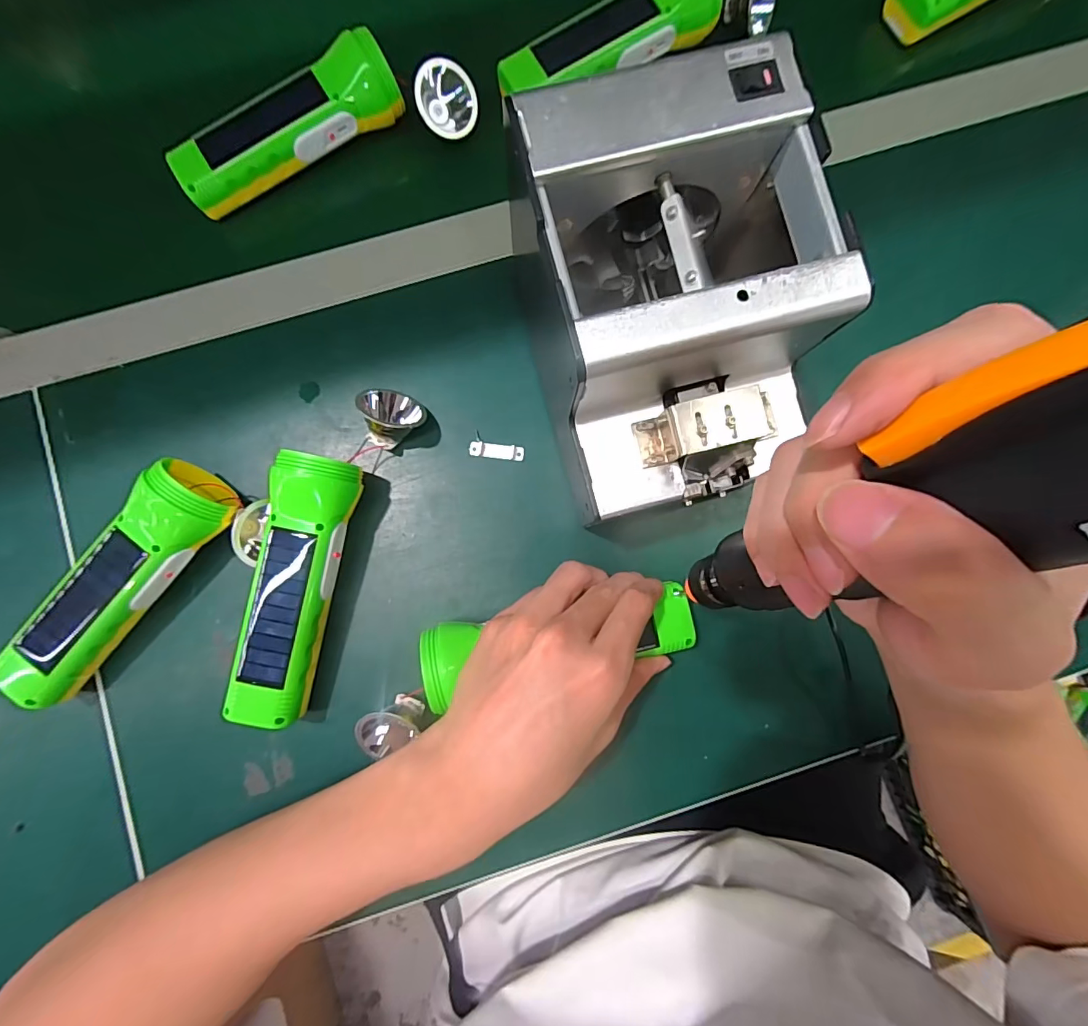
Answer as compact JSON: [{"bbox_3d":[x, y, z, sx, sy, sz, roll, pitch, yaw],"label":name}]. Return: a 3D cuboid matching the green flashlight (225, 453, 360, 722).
[{"bbox_3d":[-0.156,0.047,0.301,0.049,0.042,0.165,13,86,0],"label":"green flashlight"}]

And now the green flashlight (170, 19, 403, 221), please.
[{"bbox_3d":[-0.182,-0.272,0.333,0.160,0.042,0.046,-30,87,-3],"label":"green flashlight"}]

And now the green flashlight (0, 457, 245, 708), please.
[{"bbox_3d":[-0.262,0.044,0.297,0.046,0.050,0.161,42,86,2],"label":"green flashlight"}]

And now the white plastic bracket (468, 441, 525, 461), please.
[{"bbox_3d":[-0.032,-0.043,0.329,0.037,0.004,0.010,6,86,0],"label":"white plastic bracket"}]

